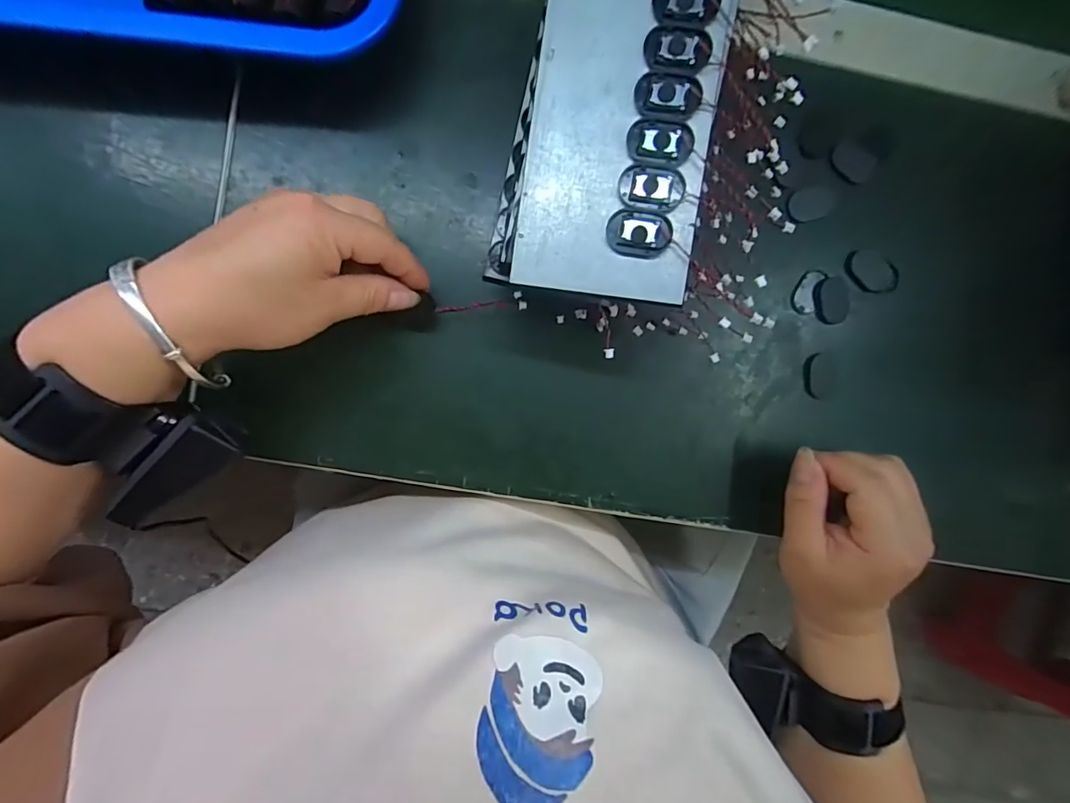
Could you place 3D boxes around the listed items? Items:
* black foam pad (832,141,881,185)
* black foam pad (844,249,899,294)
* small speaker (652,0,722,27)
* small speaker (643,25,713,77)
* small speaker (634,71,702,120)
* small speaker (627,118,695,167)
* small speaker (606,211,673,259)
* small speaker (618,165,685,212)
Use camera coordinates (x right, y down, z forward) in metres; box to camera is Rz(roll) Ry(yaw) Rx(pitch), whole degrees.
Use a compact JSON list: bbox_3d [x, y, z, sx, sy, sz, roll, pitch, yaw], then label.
[{"bbox_3d":[0.199,-0.150,0.311,0.028,0.004,0.020,33,92,-6],"label":"black foam pad"},{"bbox_3d":[0.212,-0.081,0.313,0.034,0.007,0.021,34,92,-6],"label":"black foam pad"},{"bbox_3d":[0.066,-0.172,0.215,0.028,0.004,0.019,4,94,-4],"label":"small speaker"},{"bbox_3d":[0.062,-0.152,0.217,0.028,0.004,0.020,8,94,-5],"label":"small speaker"},{"bbox_3d":[0.058,-0.133,0.217,0.028,0.004,0.019,7,94,-5],"label":"small speaker"},{"bbox_3d":[0.055,-0.113,0.218,0.028,0.004,0.020,8,94,-5],"label":"small speaker"},{"bbox_3d":[0.047,-0.075,0.223,0.028,0.004,0.019,7,94,-5],"label":"small speaker"},{"bbox_3d":[0.052,-0.094,0.219,0.028,0.004,0.019,7,94,-5],"label":"small speaker"}]

